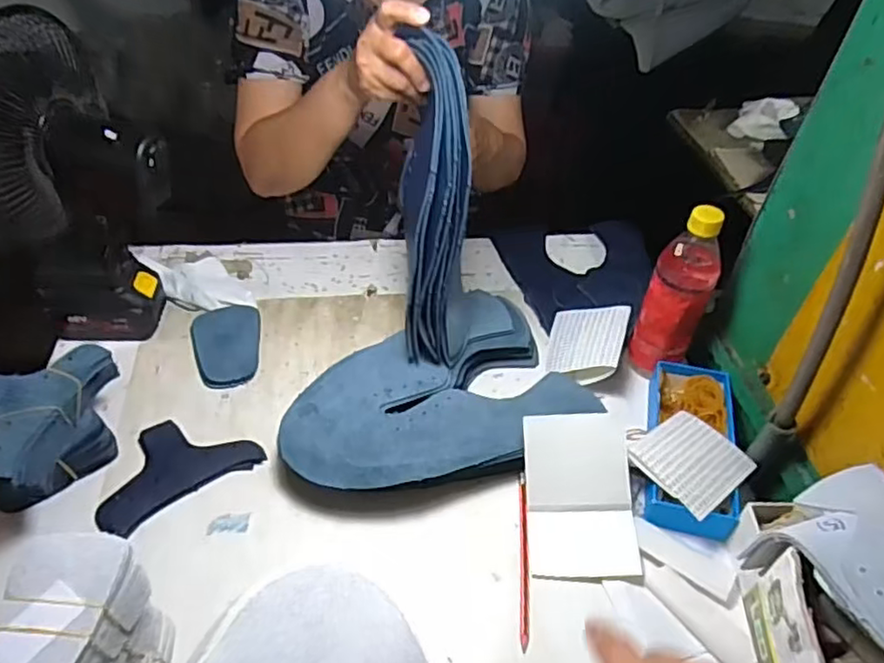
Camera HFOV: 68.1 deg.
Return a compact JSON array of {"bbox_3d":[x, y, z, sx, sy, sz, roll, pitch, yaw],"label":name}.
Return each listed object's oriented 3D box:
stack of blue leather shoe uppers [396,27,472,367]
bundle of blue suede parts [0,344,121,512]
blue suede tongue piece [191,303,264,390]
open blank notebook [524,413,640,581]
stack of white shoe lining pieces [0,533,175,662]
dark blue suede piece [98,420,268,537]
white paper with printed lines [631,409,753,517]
[{"bbox_3d":[-0.004,-0.112,0.632,0.062,0.293,0.132,-2,45,-7],"label":"stack of blue leather shoe uppers"},{"bbox_3d":[-0.358,0.089,0.578,0.091,0.107,0.149,10,45,5],"label":"bundle of blue suede parts"},{"bbox_3d":[-0.240,0.015,0.726,0.074,0.018,0.111,-6,46,-10],"label":"blue suede tongue piece"},{"bbox_3d":[0.128,0.151,0.614,0.094,0.025,0.149,-5,64,9],"label":"open blank notebook"},{"bbox_3d":[-0.229,0.217,0.434,0.068,0.156,0.105,-3,45,-8],"label":"stack of white shoe lining pieces"},{"bbox_3d":[-0.258,0.126,0.625,0.145,0.004,0.094,-28,53,-28],"label":"dark blue suede piece"},{"bbox_3d":[0.235,0.120,0.615,0.094,0.009,0.087,-27,57,-34],"label":"white paper with printed lines"}]

